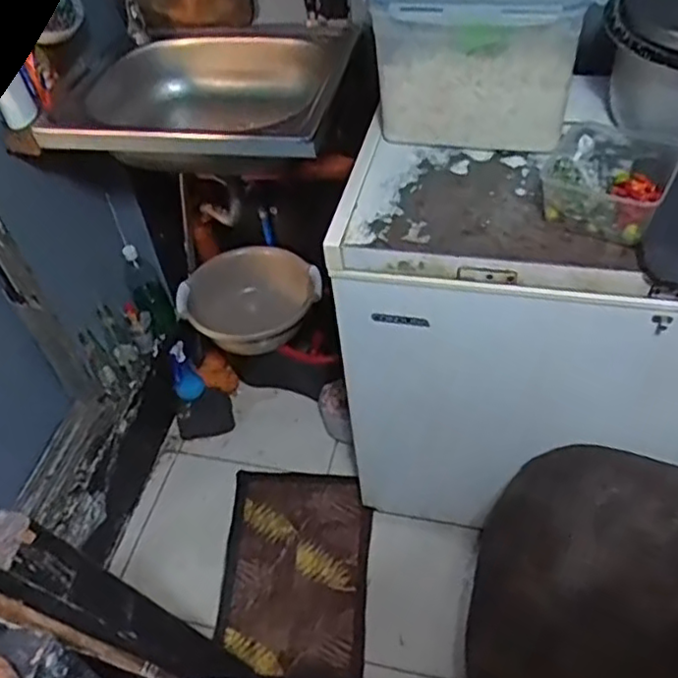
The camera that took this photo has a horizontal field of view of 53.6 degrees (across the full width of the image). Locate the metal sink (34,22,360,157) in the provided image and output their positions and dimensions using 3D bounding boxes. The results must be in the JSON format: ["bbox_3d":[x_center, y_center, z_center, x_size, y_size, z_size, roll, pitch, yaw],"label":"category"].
[{"bbox_3d":[-0.252,-0.414,1.235,0.524,0.175,0.414,10,50,15],"label":"metal sink"}]

